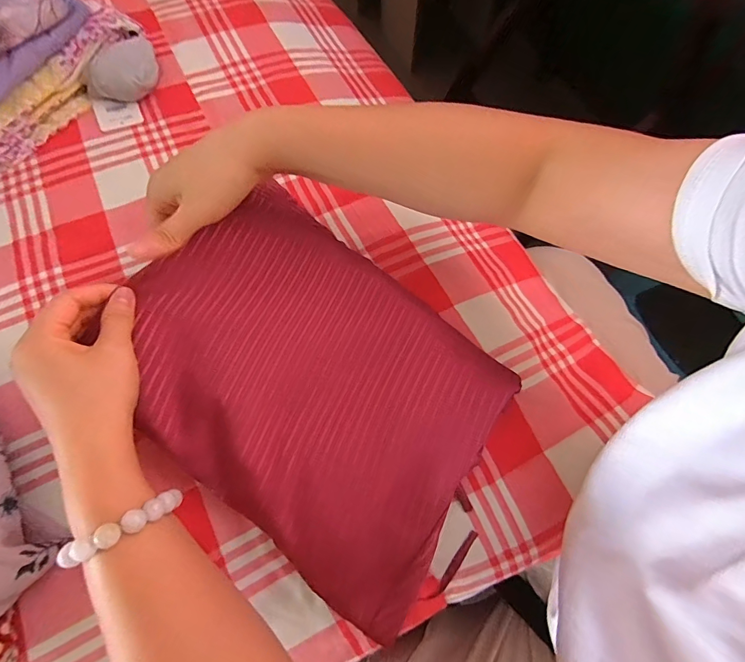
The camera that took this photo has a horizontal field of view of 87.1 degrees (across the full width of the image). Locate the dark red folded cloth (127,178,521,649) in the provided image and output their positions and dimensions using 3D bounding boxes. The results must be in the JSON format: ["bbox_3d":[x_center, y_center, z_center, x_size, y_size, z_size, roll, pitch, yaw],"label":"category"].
[{"bbox_3d":[-0.048,0.033,0.315,0.309,0.048,0.221,37,75,13],"label":"dark red folded cloth"}]

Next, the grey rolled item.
[{"bbox_3d":[-0.298,-0.321,0.475,0.066,0.038,0.097,29,73,10],"label":"grey rolled item"}]

